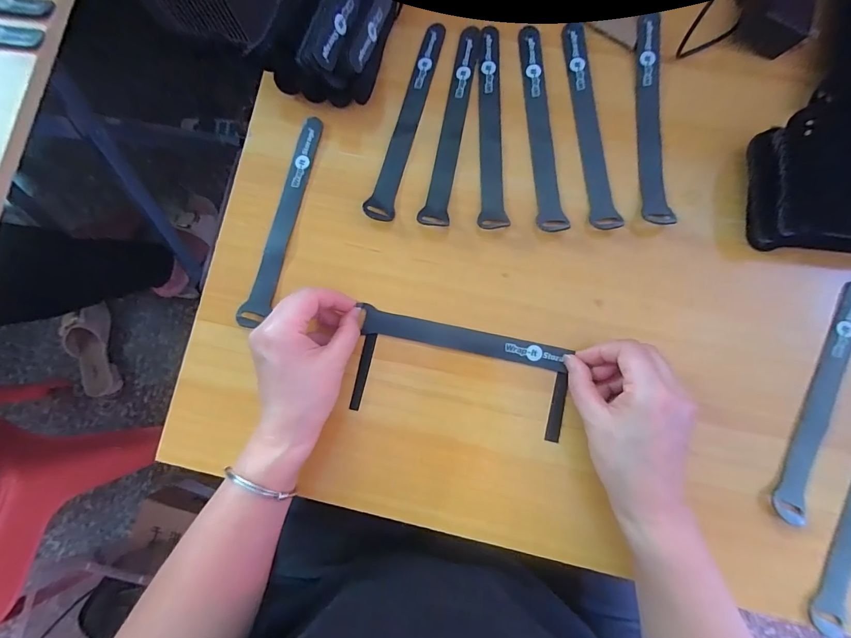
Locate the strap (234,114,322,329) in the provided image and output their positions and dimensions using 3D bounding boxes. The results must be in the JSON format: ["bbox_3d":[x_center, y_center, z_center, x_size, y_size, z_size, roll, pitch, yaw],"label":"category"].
[{"bbox_3d":[-0.127,-0.091,0.343,0.020,0.005,0.201,13,81,3],"label":"strap"}]

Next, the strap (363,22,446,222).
[{"bbox_3d":[-0.015,-0.184,0.350,0.022,0.011,0.204,15,81,3],"label":"strap"}]

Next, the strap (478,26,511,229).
[{"bbox_3d":[0.058,-0.176,0.345,0.024,0.005,0.200,-1,78,4],"label":"strap"}]

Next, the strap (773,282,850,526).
[{"bbox_3d":[0.306,0.058,0.293,0.020,0.009,0.198,26,82,5],"label":"strap"}]

